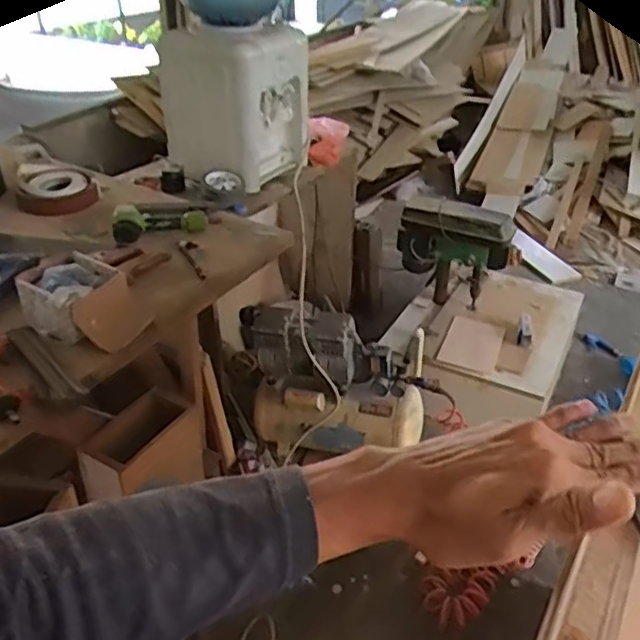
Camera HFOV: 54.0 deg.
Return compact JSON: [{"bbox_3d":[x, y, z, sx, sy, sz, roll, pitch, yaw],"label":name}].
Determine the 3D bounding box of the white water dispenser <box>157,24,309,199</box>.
[{"bbox_3d":[-0.194,-0.533,1.562,0.207,0.344,0.344,28,42,34],"label":"white water dispenser"}]

